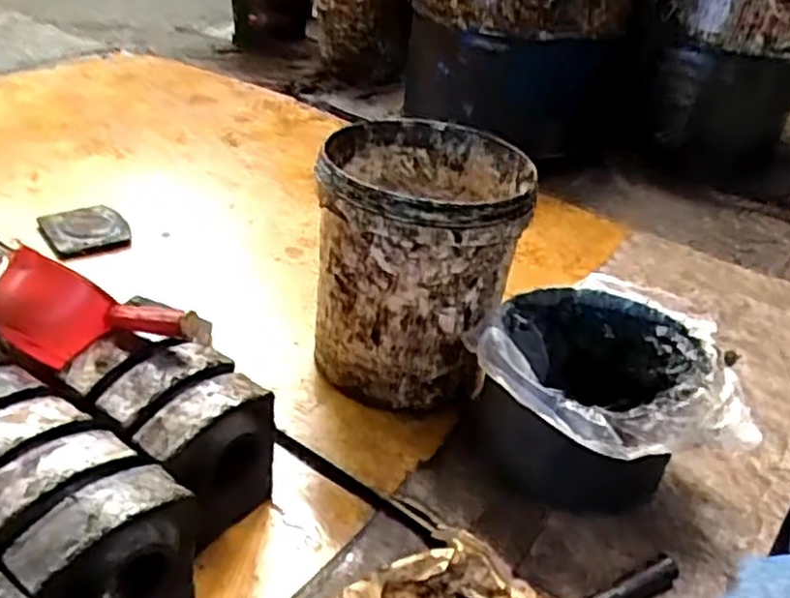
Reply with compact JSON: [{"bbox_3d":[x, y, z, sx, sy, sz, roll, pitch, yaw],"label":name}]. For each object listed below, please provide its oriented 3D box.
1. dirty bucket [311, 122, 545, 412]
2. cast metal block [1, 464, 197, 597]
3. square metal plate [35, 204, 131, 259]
[{"bbox_3d":[0.029,-0.057,1.071,0.269,0.306,0.264,8,33,1],"label":"dirty bucket"},{"bbox_3d":[-0.269,0.267,0.726,0.090,0.179,0.164,31,40,33],"label":"cast metal block"},{"bbox_3d":[-0.556,-0.129,1.346,0.136,0.019,0.149,-17,40,-32],"label":"square metal plate"}]

